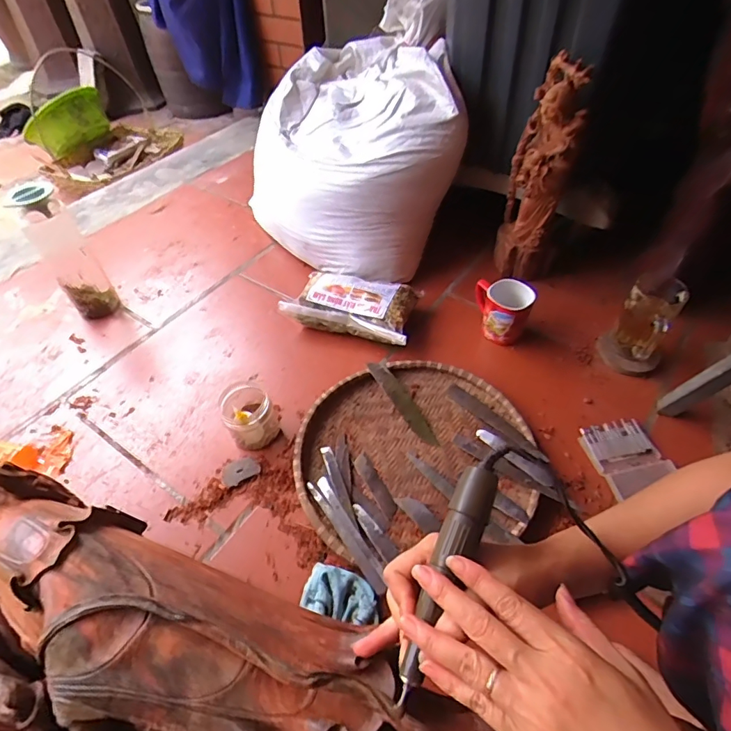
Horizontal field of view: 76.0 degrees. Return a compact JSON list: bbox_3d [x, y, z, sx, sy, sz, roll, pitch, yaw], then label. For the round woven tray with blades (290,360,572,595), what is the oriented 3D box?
[{"bbox_3d":[0.068,0.121,0.675,0.333,0.032,0.304,-14,49,-7],"label":"round woven tray with blades"}]

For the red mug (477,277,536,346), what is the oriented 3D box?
[{"bbox_3d":[0.235,-0.091,0.809,0.097,0.093,0.078,10,50,14],"label":"red mug"}]

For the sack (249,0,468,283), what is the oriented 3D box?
[{"bbox_3d":[-0.037,-0.440,0.941,0.408,0.360,0.450,-8,49,-4],"label":"sack"}]

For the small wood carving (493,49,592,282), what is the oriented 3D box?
[{"bbox_3d":[0.303,-0.322,0.816,0.106,0.345,0.109,19,53,20],"label":"small wood carving"}]

